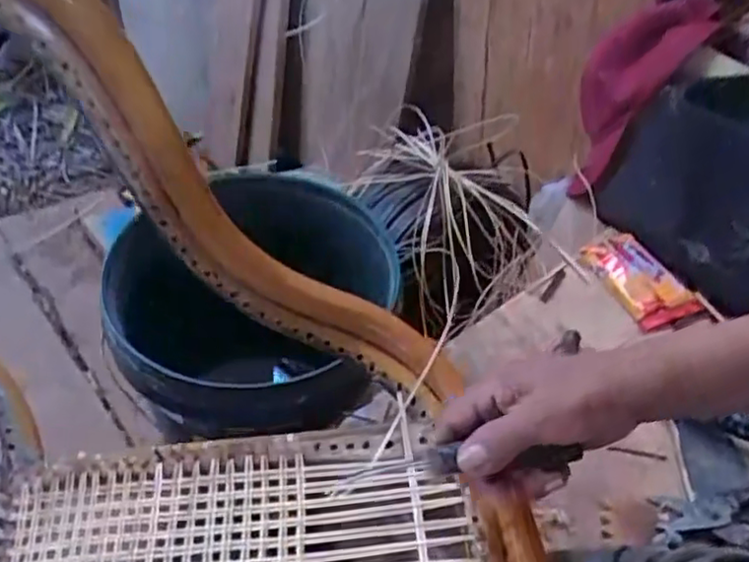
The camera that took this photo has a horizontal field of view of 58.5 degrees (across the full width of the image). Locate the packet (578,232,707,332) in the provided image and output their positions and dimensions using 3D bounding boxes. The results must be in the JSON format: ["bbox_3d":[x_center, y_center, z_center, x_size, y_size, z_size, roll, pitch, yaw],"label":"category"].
[{"bbox_3d":[0.273,-0.006,0.695,0.070,0.026,0.118,-19,51,-24],"label":"packet"}]

